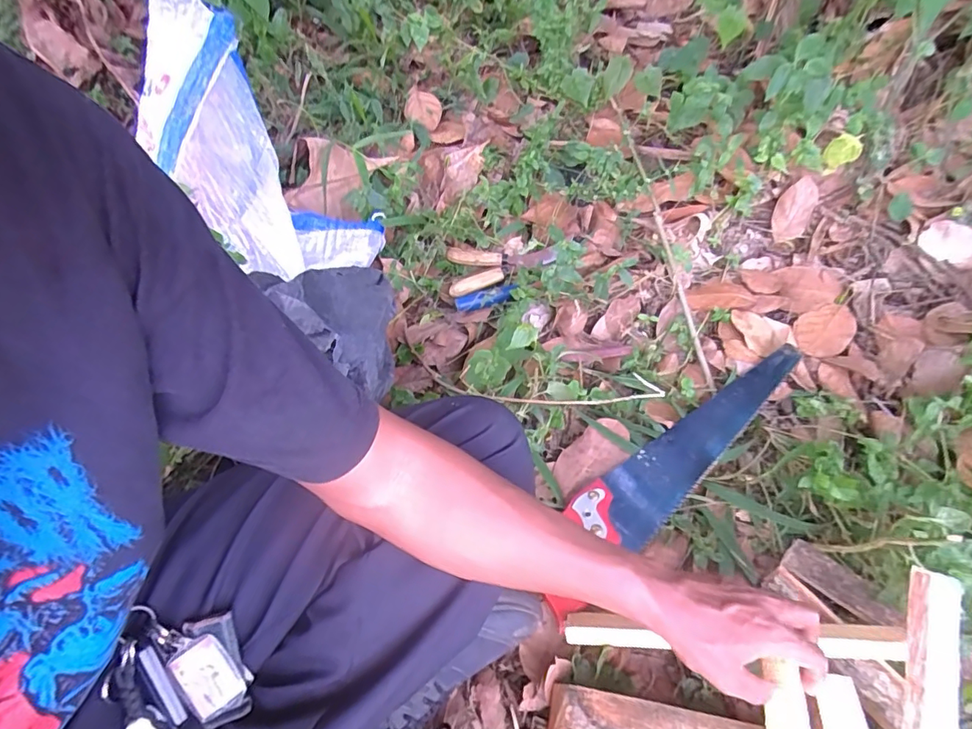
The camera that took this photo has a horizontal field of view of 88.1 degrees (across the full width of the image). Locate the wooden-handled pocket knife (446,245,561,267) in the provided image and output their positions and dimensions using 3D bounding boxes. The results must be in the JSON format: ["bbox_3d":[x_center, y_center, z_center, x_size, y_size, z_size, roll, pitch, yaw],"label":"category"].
[{"bbox_3d":[0.027,-0.178,0.820,0.178,0.026,0.032,4,44,10],"label":"wooden-handled pocket knife"}]

